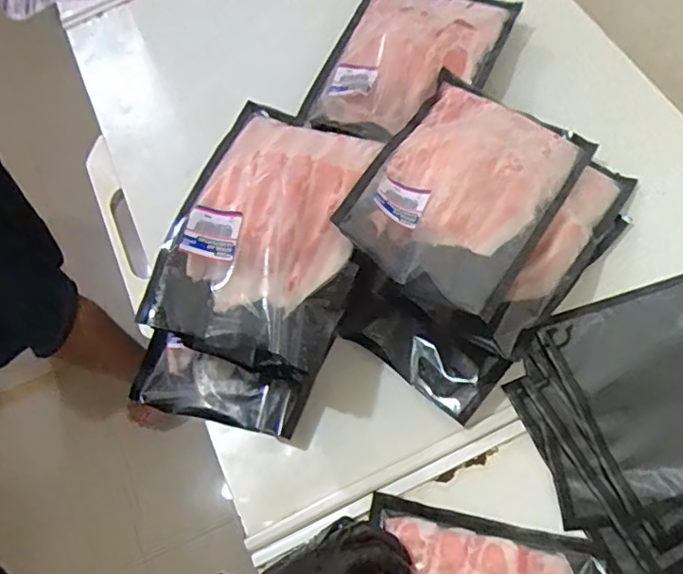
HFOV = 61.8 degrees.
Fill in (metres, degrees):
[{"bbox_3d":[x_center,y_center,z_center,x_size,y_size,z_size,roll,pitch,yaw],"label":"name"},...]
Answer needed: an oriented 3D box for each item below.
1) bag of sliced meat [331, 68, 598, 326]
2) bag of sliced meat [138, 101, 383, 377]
[{"bbox_3d":[0.125,-0.107,0.581,0.184,0.050,0.295,29,59,18],"label":"bag of sliced meat"},{"bbox_3d":[-0.065,-0.069,0.561,0.178,0.052,0.289,13,65,8],"label":"bag of sliced meat"}]

